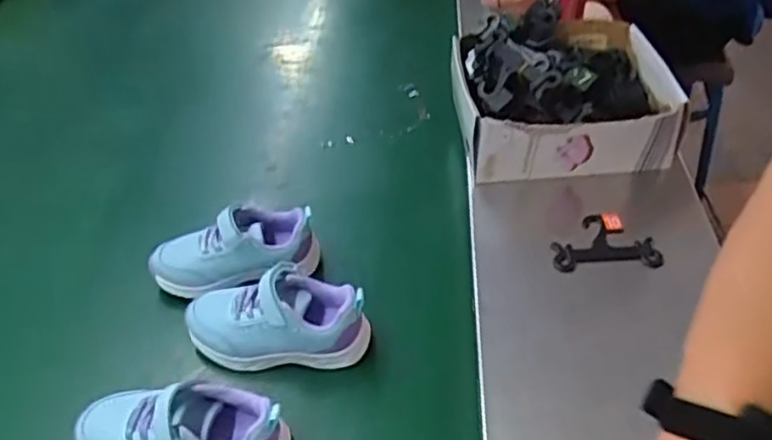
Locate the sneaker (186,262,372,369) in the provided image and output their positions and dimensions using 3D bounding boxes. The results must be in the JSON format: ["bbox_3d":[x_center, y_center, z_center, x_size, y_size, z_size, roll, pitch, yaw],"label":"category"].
[{"bbox_3d":[-0.097,0.085,0.614,0.162,0.073,0.076,-2,45,4],"label":"sneaker"}]

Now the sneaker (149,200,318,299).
[{"bbox_3d":[-0.150,0.026,0.670,0.164,0.072,0.071,-15,46,-8],"label":"sneaker"}]

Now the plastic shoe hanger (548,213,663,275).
[{"bbox_3d":[0.215,0.020,0.672,0.100,0.012,0.074,-1,42,2],"label":"plastic shoe hanger"}]

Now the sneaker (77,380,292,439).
[{"bbox_3d":[-0.160,0.163,0.531,0.166,0.077,0.072,-1,45,5],"label":"sneaker"}]

